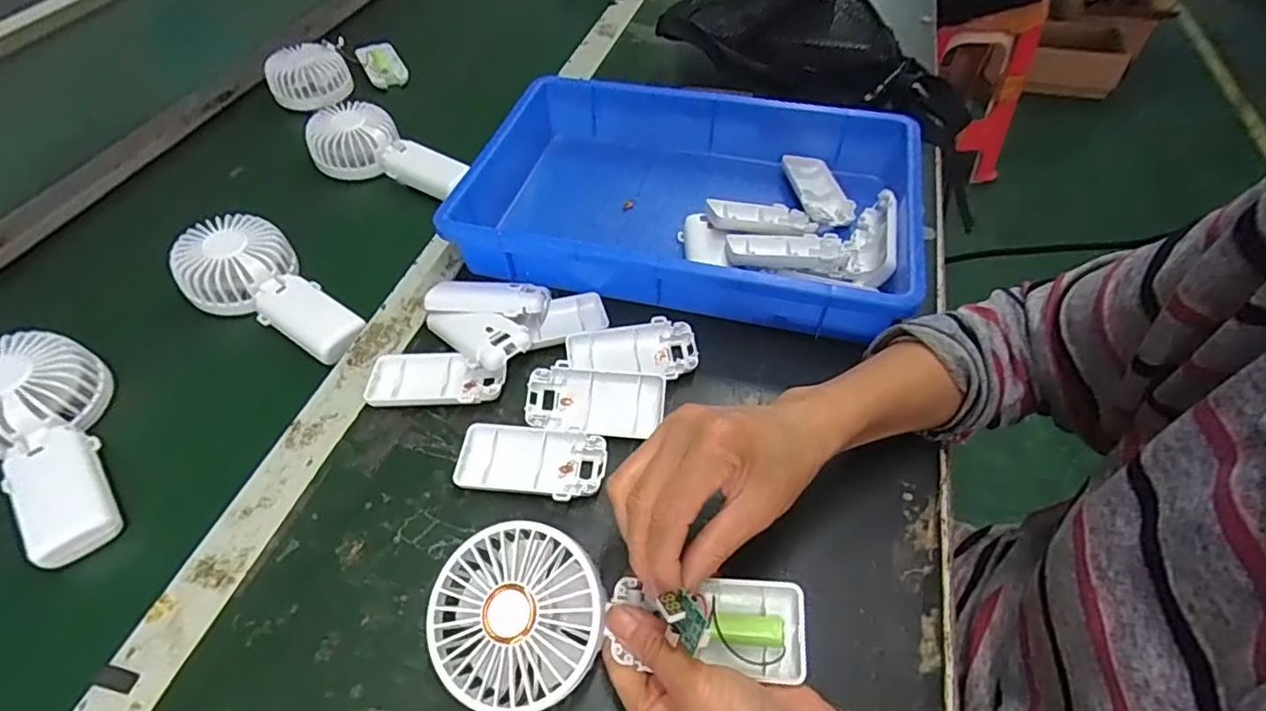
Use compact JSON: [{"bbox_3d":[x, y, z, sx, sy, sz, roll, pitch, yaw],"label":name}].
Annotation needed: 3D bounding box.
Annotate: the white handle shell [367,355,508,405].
[{"bbox_3d":[-0.140,0.018,0.428,0.094,0.015,0.046,-1,51,1],"label":"white handle shell"}]

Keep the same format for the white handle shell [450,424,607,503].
[{"bbox_3d":[-0.066,0.070,0.389,0.094,0.014,0.046,5,51,5],"label":"white handle shell"}]

